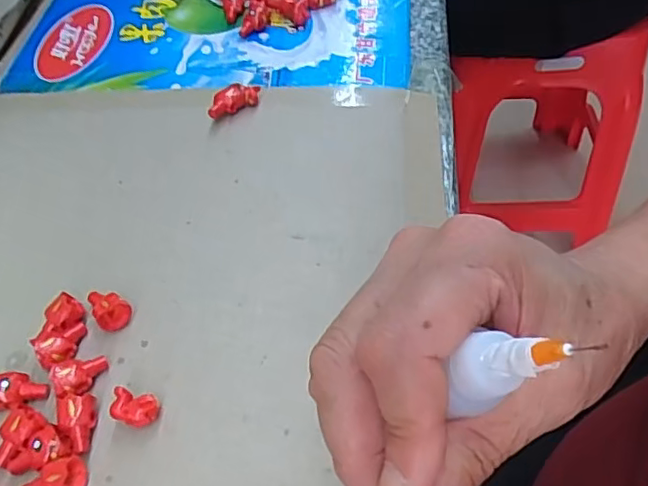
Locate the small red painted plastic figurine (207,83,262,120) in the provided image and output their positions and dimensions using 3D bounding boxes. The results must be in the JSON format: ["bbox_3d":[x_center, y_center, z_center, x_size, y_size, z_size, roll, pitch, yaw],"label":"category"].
[{"bbox_3d":[-0.059,-0.092,0.390,0.037,0.016,0.013,-33,58,-21],"label":"small red painted plastic figurine"}]

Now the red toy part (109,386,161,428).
[{"bbox_3d":[-0.083,0.074,0.265,0.019,0.015,0.014,0,52,3],"label":"red toy part"}]

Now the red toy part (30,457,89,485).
[{"bbox_3d":[-0.111,0.098,0.247,0.021,0.015,0.014,-2,52,1],"label":"red toy part"}]

